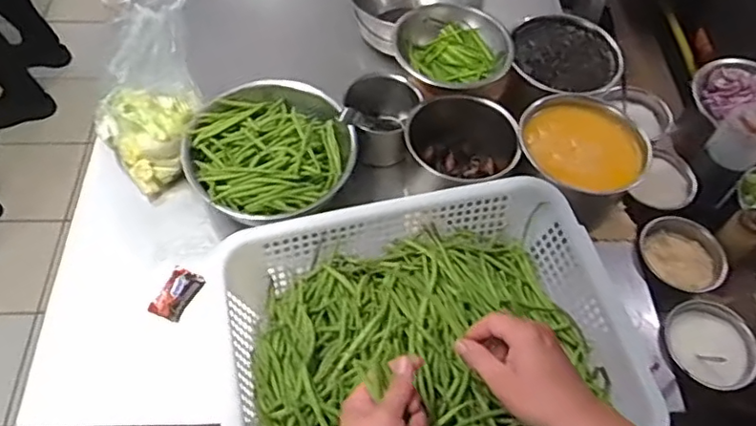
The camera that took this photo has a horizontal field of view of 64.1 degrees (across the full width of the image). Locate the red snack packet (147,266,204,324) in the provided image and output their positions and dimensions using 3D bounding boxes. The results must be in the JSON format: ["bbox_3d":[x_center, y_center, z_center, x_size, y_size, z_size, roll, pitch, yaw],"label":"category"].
[{"bbox_3d":[-0.257,0.103,0.775,0.044,0.018,0.068,23,58,12],"label":"red snack packet"}]

